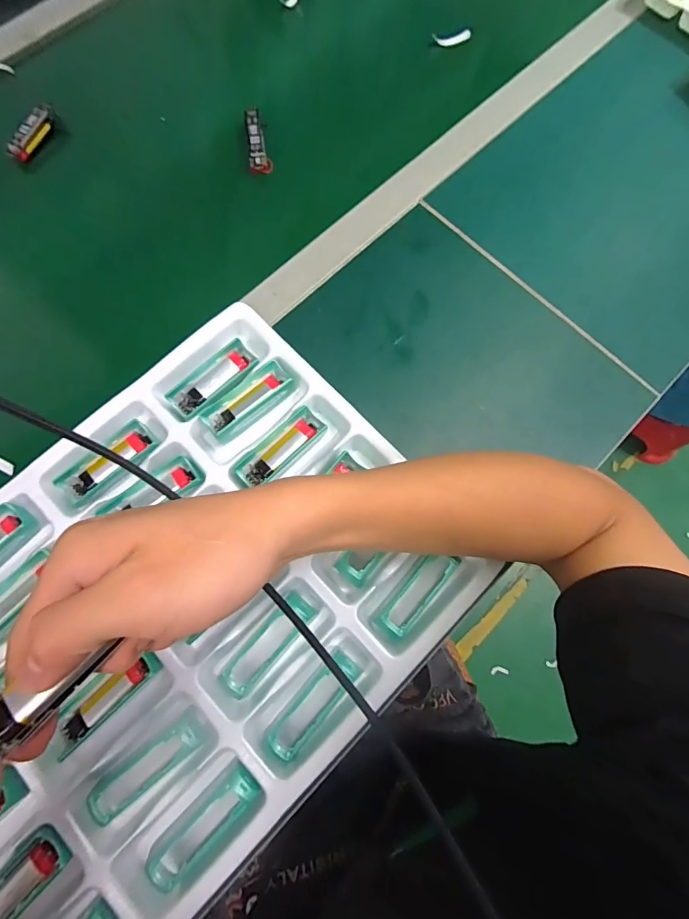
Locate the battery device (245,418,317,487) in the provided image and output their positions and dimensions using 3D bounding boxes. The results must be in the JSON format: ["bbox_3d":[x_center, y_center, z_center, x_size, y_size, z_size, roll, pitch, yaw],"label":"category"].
[{"bbox_3d":[-0.052,-0.005,0.354,0.017,0.011,0.069,44,79,8],"label":"battery device"}]

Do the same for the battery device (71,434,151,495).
[{"bbox_3d":[-0.190,0.004,0.346,0.069,0.014,0.014,-42,81,-11],"label":"battery device"}]

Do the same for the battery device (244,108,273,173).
[{"bbox_3d":[-0.090,-0.331,0.443,0.022,0.018,0.066,-6,77,-3],"label":"battery device"}]

